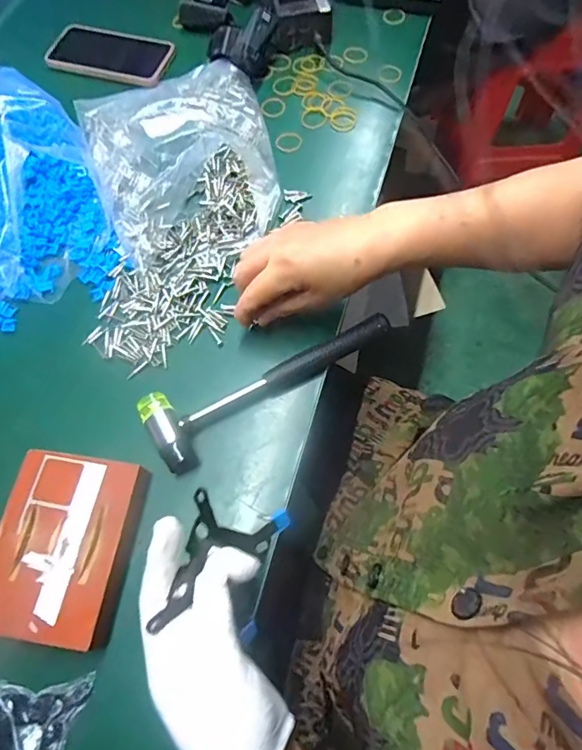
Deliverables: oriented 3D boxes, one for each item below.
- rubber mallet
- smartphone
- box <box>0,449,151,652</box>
[{"bbox_3d":[-0.022,-0.003,0.447,0.235,0.029,0.076,-34,70,-11],"label":"rubber mallet"},{"bbox_3d":[-0.239,-0.429,0.642,0.160,0.015,0.084,17,69,9],"label":"smartphone"},{"bbox_3d":[-0.180,0.134,0.387,0.106,0.030,0.135,7,68,5],"label":"box"}]

